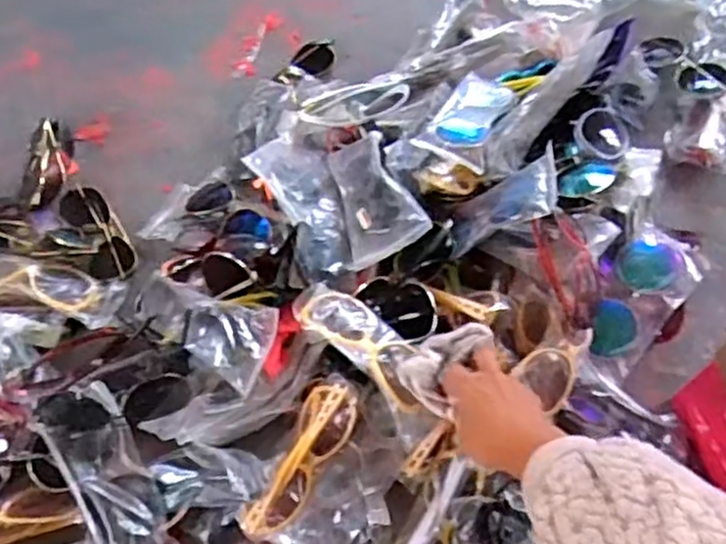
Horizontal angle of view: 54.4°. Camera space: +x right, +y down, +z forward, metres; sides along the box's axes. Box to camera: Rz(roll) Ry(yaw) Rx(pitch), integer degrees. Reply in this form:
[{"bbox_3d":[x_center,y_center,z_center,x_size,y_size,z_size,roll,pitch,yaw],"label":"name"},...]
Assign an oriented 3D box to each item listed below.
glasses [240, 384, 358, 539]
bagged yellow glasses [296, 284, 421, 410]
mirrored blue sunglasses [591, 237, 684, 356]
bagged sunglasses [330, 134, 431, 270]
[{"bbox_3d":[-0.053,0.168,0.621,0.051,0.048,0.143,24,64,11],"label":"glasses"},{"bbox_3d":[-0.002,0.067,0.650,0.060,0.032,0.148,-37,68,-18],"label":"bagged yellow glasses"},{"bbox_3d":[0.279,0.021,0.737,0.060,0.036,0.149,35,67,18],"label":"mirrored blue sunglasses"},{"bbox_3d":[0.012,-0.088,0.738,0.084,0.031,0.163,-31,57,23],"label":"bagged sunglasses"}]

